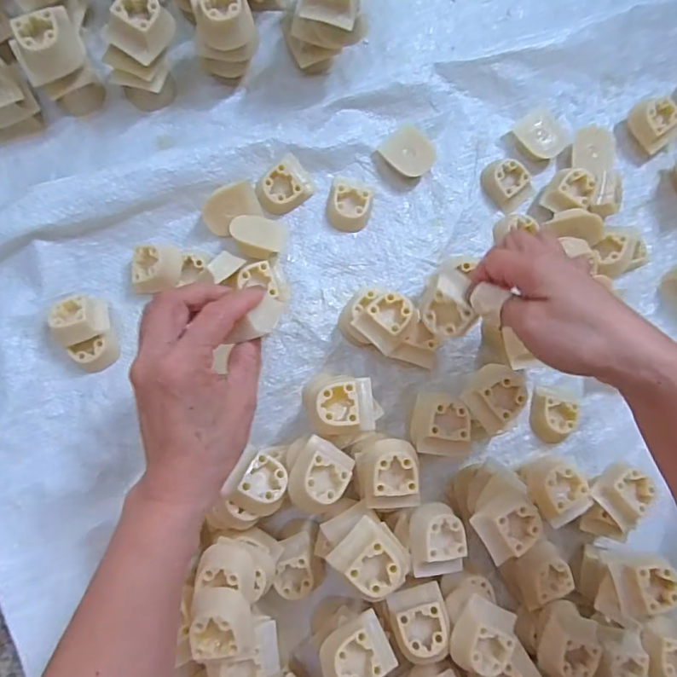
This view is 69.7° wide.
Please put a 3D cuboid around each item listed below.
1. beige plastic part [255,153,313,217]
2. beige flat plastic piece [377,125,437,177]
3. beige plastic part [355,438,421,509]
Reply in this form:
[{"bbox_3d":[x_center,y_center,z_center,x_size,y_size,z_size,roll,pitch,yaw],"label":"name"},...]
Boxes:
[{"bbox_3d":[-0.047,-0.132,0.418,0.048,0.015,0.039,-40,88,-8],"label":"beige plastic part"},{"bbox_3d":[0.062,-0.163,0.431,0.039,0.014,0.044,-41,92,-2],"label":"beige flat plastic piece"},{"bbox_3d":[0.036,0.094,0.338,0.042,0.021,0.047,1,83,-5],"label":"beige plastic part"}]

